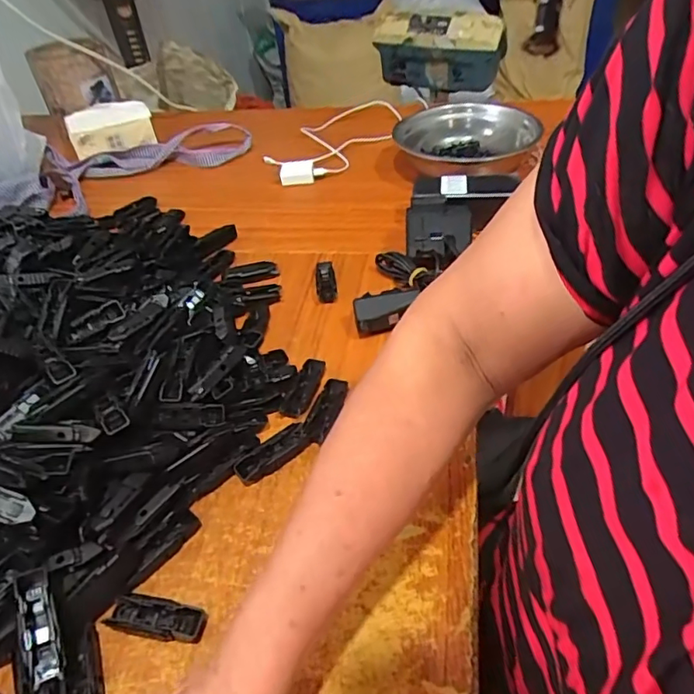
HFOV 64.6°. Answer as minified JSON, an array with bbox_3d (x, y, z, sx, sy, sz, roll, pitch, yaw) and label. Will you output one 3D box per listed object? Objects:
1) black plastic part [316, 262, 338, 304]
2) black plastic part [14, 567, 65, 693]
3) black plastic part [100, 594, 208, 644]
[{"bbox_3d":[-0.024,-0.075,0.614,0.022,0.016,0.062,-7,41,0],"label":"black plastic part"},{"bbox_3d":[-0.189,0.186,0.339,0.027,0.020,0.095,-14,66,-11],"label":"black plastic part"},{"bbox_3d":[-0.127,0.180,0.363,0.065,0.014,0.021,3,43,11],"label":"black plastic part"}]

